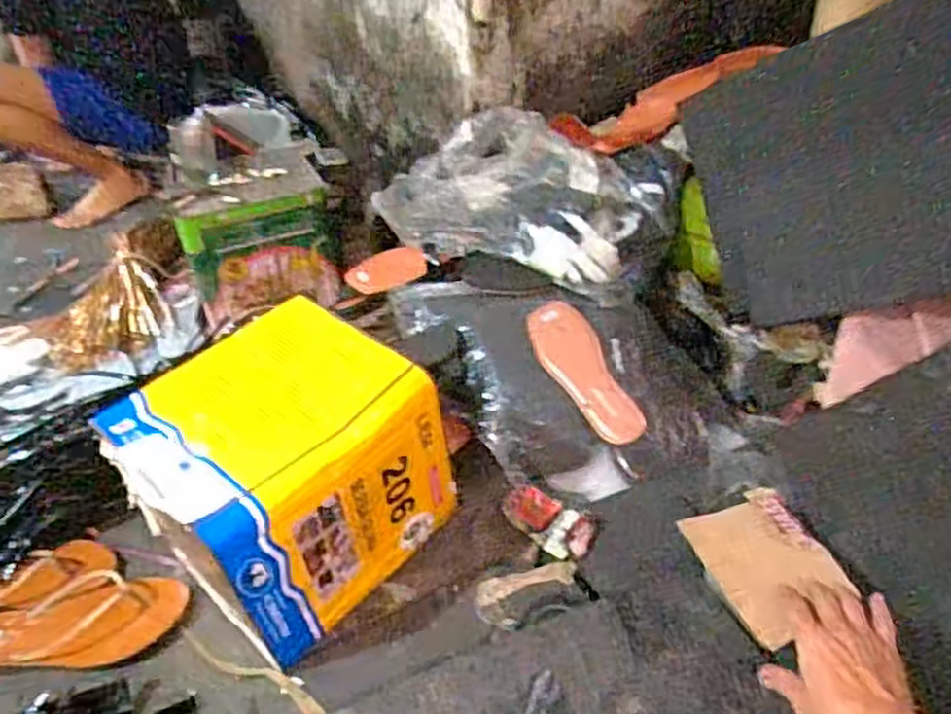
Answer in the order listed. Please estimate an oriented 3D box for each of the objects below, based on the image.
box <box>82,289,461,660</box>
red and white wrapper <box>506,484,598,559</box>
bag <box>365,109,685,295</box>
[{"bbox_3d":[-0.203,0.120,0.771,0.234,0.218,0.258,31,52,34],"label":"box"},{"bbox_3d":[0.085,0.189,0.839,0.058,0.019,0.124,-33,46,-31],"label":"red and white wrapper"},{"bbox_3d":[0.079,-0.256,1.150,0.466,0.174,0.278,13,37,16],"label":"bag"}]

